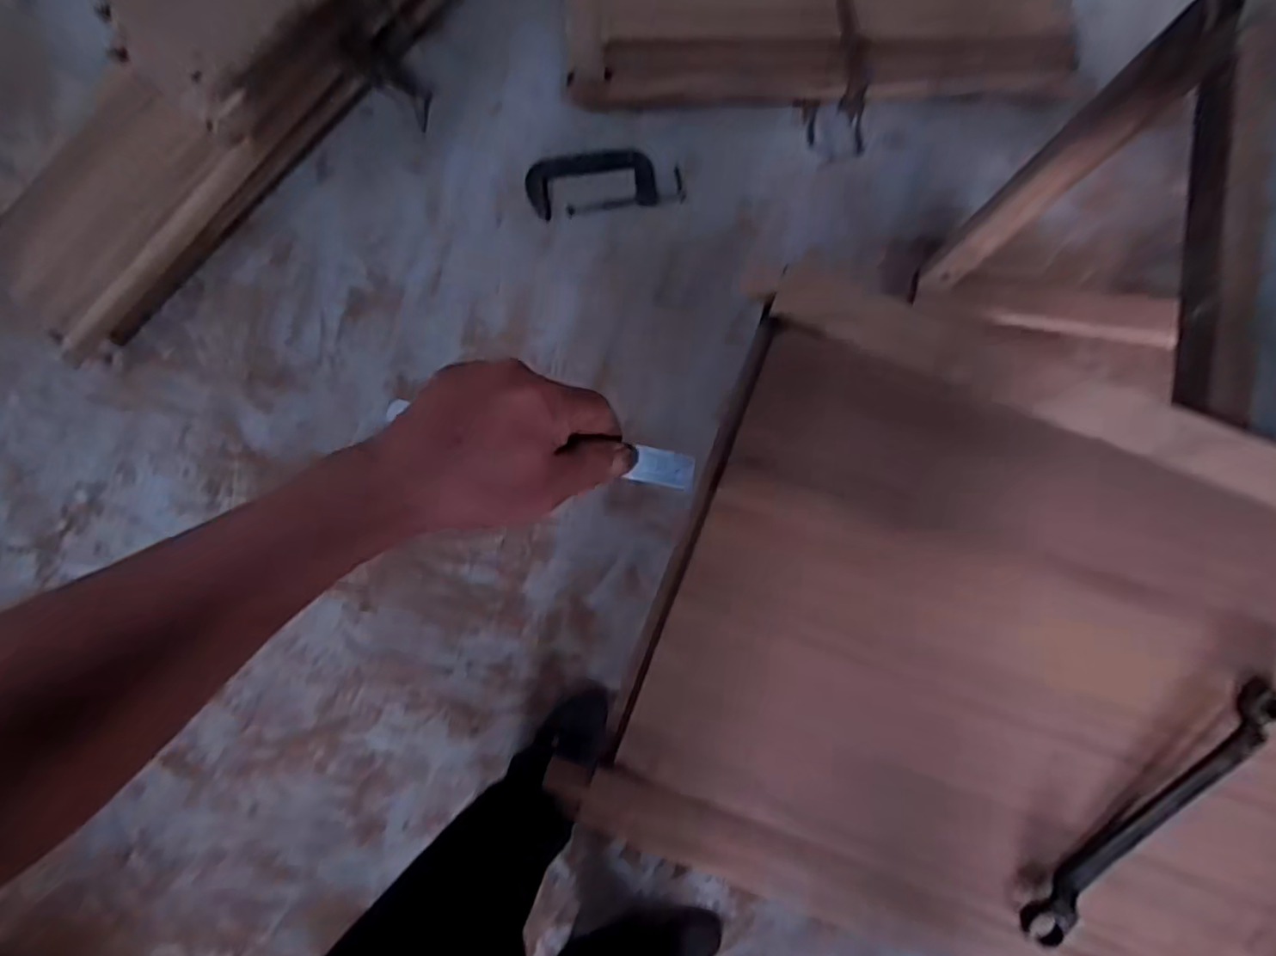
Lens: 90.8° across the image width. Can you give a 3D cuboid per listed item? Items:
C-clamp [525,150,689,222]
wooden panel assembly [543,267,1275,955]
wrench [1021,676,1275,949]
[{"bbox_3d":[-0.064,-0.556,1.174,0.288,0.032,0.106,-6,85,2],"label":"C-clamp"},{"bbox_3d":[0.386,0.164,0.358,0.787,0.034,0.353,20,86,4],"label":"wooden panel assembly"},{"bbox_3d":[0.287,0.184,0.348,0.196,0.018,0.019,-42,85,-2],"label":"wrench"}]

